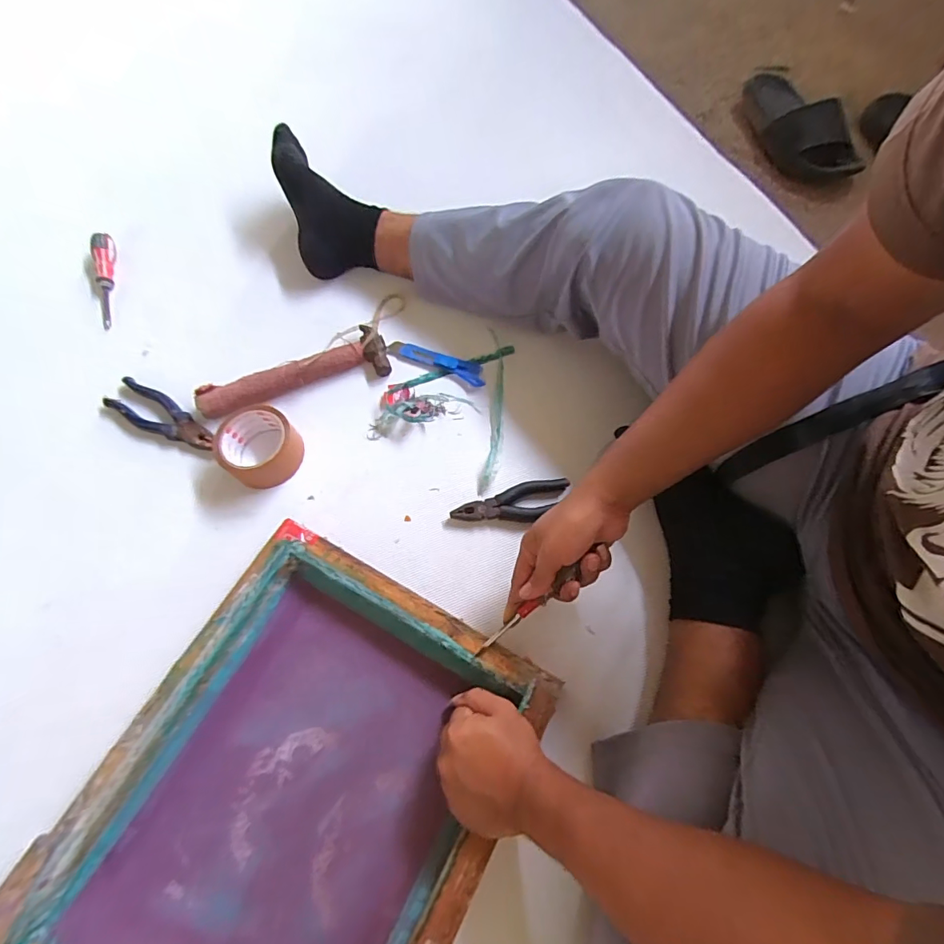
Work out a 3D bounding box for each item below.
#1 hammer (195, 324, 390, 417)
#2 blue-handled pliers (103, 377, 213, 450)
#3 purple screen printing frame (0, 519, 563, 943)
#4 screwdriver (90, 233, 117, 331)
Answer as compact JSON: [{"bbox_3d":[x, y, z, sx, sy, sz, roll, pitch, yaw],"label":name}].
[{"bbox_3d":[-0.251,-0.145,0.664,0.262,0.032,0.074,-15,68,-4],"label":"hammer"},{"bbox_3d":[-0.434,-0.077,0.656,0.185,0.013,0.054,28,71,12],"label":"blue-handled pliers"},{"bbox_3d":[-0.171,0.316,0.441,0.351,0.057,0.443,27,71,12],"label":"purple screen printing frame"},{"bbox_3d":[-0.584,-0.310,0.750,0.034,0.032,0.180,-17,68,-5],"label":"screwdriver"}]

